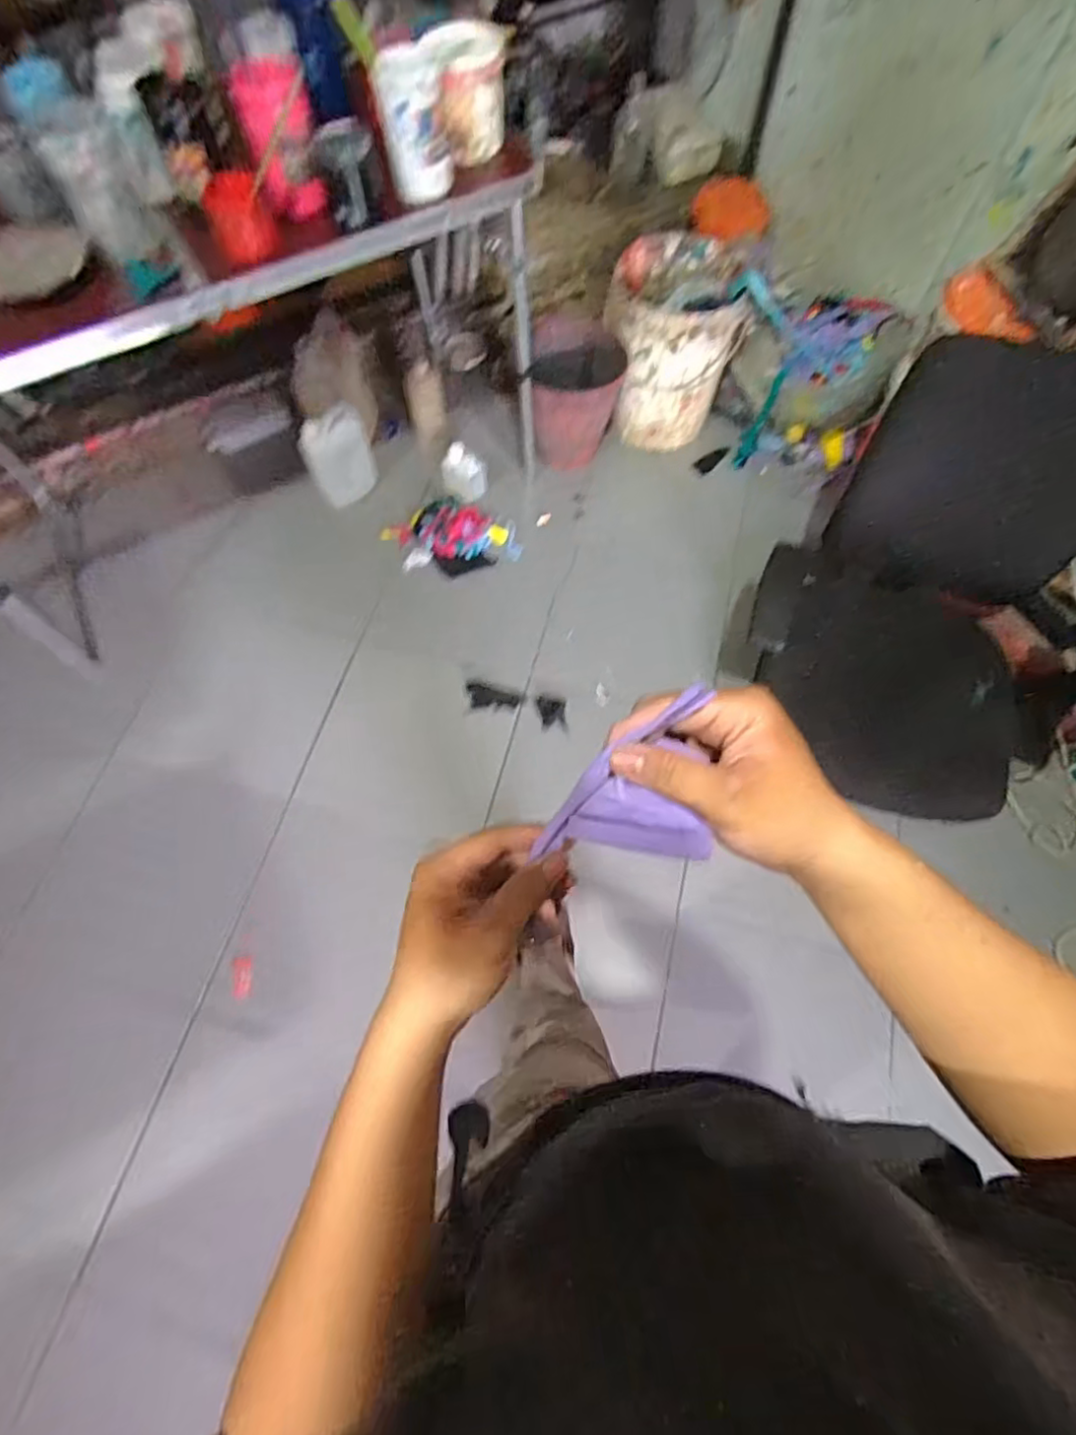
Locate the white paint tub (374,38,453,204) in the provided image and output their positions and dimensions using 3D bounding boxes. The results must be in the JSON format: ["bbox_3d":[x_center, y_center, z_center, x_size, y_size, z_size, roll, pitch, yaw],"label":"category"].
[{"bbox_3d":[-0.177,-0.860,0.939,0.094,0.164,0.091,-6,65,-3],"label":"white paint tub"}]

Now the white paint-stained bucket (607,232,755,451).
[{"bbox_3d":[0.319,-0.906,1.586,0.301,0.331,0.327,0,65,0],"label":"white paint-stained bucket"}]

